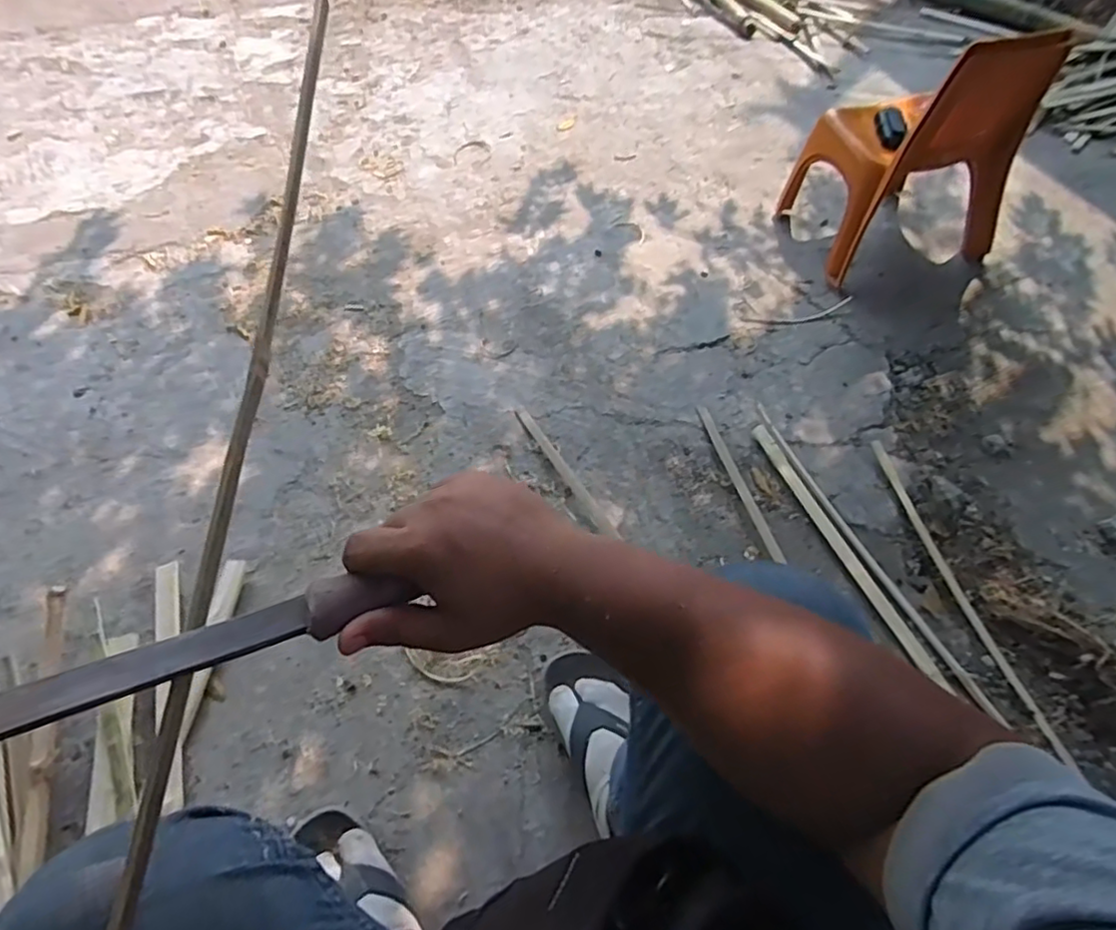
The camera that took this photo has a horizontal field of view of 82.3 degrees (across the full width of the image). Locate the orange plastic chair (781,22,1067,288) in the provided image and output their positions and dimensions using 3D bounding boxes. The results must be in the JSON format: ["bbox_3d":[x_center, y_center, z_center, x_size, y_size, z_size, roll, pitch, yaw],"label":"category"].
[{"bbox_3d":[0.737,-0.683,1.343,0.432,0.453,0.322,-16,55,-15],"label":"orange plastic chair"}]

